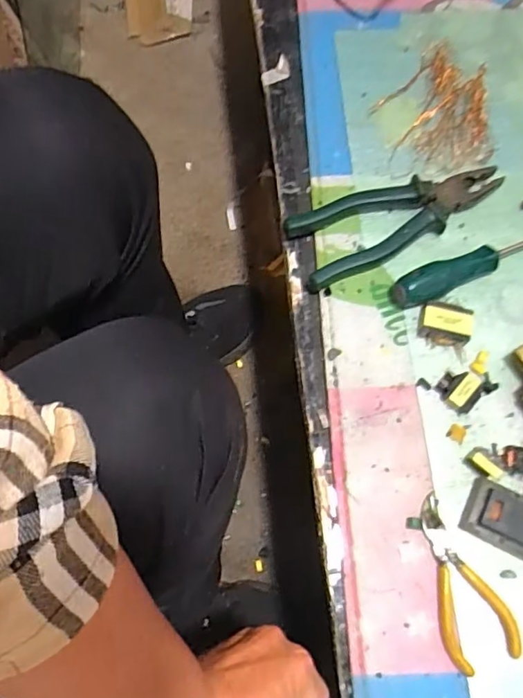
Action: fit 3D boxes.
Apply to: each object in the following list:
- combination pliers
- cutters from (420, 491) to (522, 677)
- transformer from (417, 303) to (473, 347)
[{"bbox_3d":[0.120,-0.122,0.486,0.197,0.022,0.069,-25,72,-8],"label":"combination pliers"},{"bbox_3d":[0.147,0.164,0.389,0.050,0.008,0.115,-7,70,-2],"label":"cutters"},{"bbox_3d":[0.153,-0.020,0.451,0.041,0.016,0.033,11,71,5],"label":"transformer"}]

